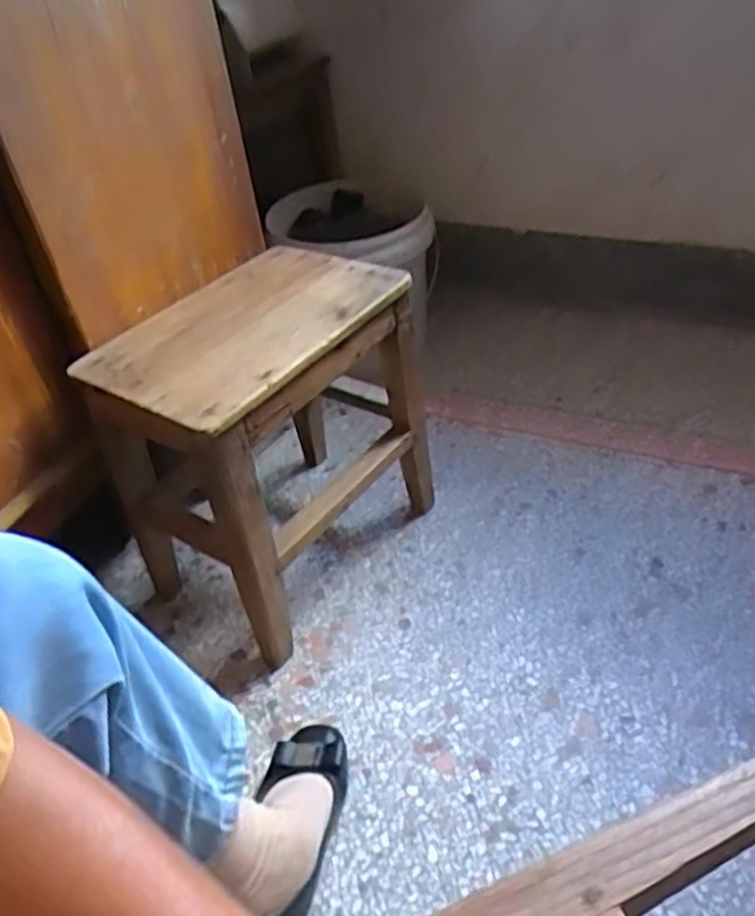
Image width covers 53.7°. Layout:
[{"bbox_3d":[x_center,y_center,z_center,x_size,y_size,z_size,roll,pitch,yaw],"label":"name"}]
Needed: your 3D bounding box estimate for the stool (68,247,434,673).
[{"bbox_3d":[-0.121,-0.022,0.856,0.223,0.305,0.322,21,47,30],"label":"stool"}]

